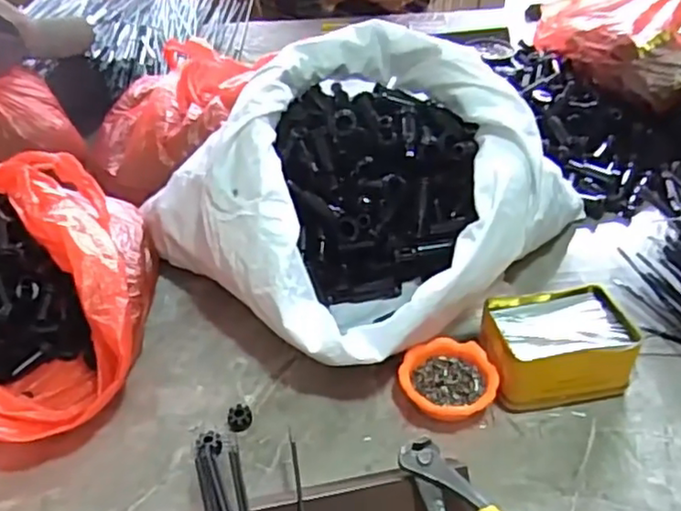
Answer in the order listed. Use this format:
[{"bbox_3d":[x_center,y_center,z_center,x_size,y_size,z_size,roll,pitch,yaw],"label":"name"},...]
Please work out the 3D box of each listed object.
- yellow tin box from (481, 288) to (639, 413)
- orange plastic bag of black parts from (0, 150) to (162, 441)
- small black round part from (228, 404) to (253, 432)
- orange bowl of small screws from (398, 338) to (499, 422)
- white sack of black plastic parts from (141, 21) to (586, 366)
[{"bbox_3d":[0.177,0.074,0.542,0.114,0.054,0.092,-6,37,-7],"label":"yellow tin box"},{"bbox_3d":[-0.309,0.038,0.578,0.267,0.116,0.289,-3,38,-2],"label":"orange plastic bag of black parts"},{"bbox_3d":[-0.079,0.129,0.511,0.019,0.017,0.017,-9,38,-11],"label":"small black round part"},{"bbox_3d":[0.086,0.103,0.526,0.074,0.035,0.069,-1,38,1],"label":"orange bowl of small screws"},{"bbox_3d":[0.038,-0.070,0.633,0.358,0.179,0.302,-29,46,-32],"label":"white sack of black plastic parts"}]

